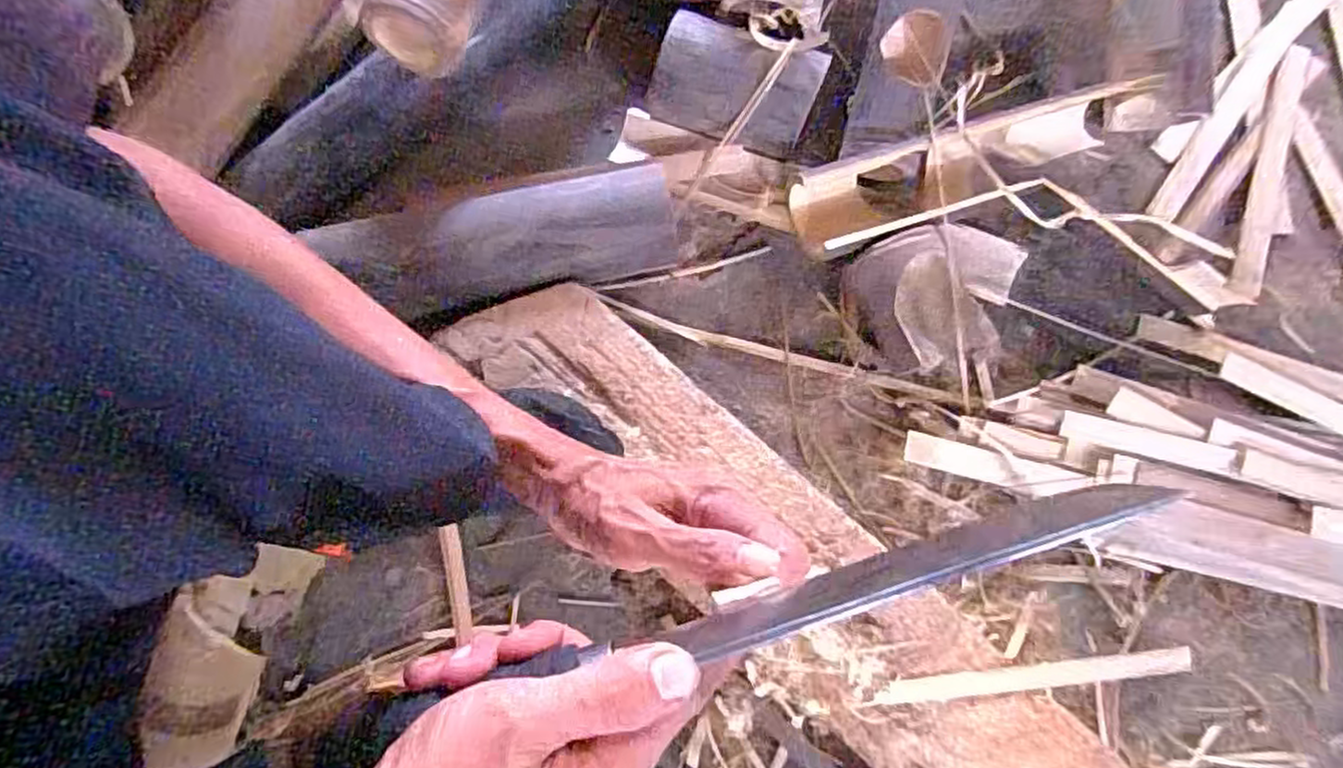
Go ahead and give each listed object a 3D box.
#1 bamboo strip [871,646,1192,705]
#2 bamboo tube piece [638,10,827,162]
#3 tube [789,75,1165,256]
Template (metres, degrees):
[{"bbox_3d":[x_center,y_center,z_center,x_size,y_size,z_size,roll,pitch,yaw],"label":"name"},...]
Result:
[{"bbox_3d":[0.259,0.207,0.522,0.243,0.007,0.017,-2,81,-10],"label":"bamboo strip"},{"bbox_3d":[0.049,-0.234,0.584,0.129,0.062,0.075,22,79,4],"label":"bamboo tube piece"},{"bbox_3d":[0.229,-0.167,0.583,0.274,0.069,0.064,-20,80,-4],"label":"tube"}]

